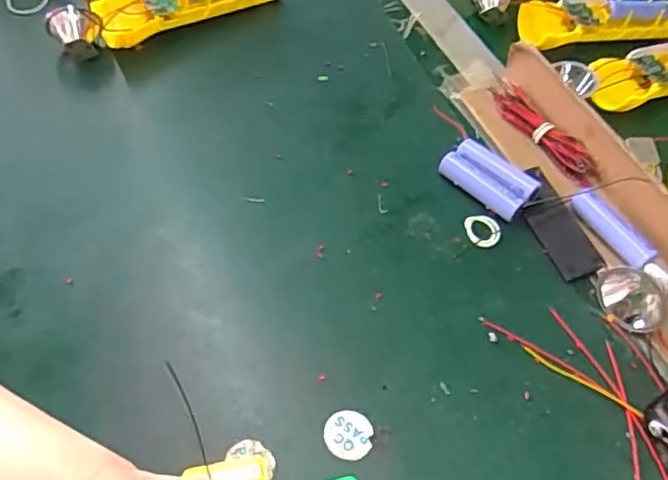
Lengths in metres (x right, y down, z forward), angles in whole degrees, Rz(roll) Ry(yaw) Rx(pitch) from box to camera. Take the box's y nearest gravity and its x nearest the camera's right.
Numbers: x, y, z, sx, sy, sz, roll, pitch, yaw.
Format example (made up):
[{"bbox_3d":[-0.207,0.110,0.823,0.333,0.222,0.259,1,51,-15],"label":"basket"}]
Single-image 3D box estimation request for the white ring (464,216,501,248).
[{"bbox_3d":[0.104,-0.006,0.437,0.025,0.004,0.025,1,55,-1],"label":"white ring"}]

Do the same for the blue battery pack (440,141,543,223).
[{"bbox_3d":[0.112,-0.044,0.452,0.064,0.018,0.033,38,62,22],"label":"blue battery pack"}]

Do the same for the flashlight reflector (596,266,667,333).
[{"bbox_3d":[0.187,0.036,0.395,0.041,0.030,0.035,34,61,20],"label":"flashlight reflector"}]

